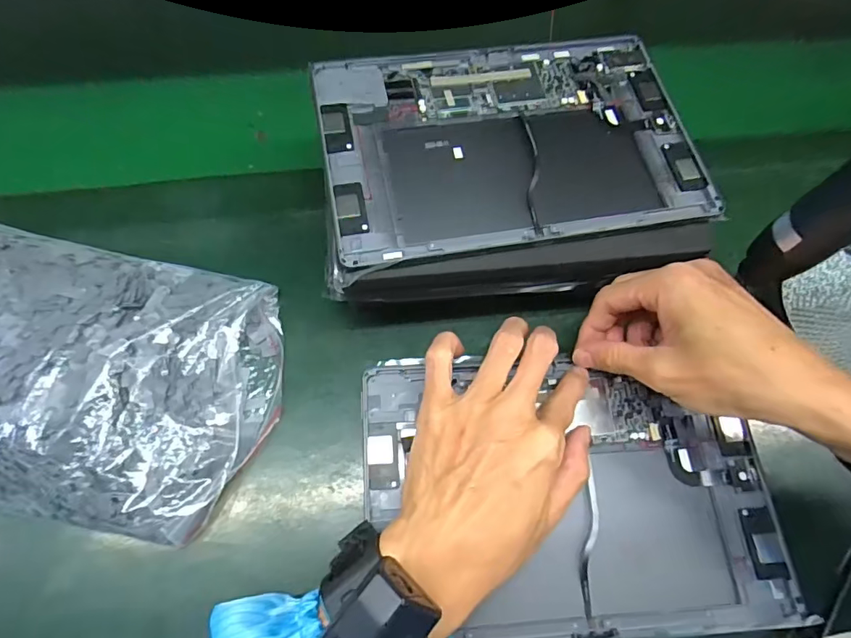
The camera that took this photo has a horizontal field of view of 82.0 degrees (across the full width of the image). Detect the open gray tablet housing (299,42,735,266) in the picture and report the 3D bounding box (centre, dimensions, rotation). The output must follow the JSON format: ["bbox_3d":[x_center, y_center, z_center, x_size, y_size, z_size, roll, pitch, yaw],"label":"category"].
[{"bbox_3d":[0.057,-0.124,0.339,0.248,0.013,0.164,-9,67,-7],"label":"open gray tablet housing"}]

